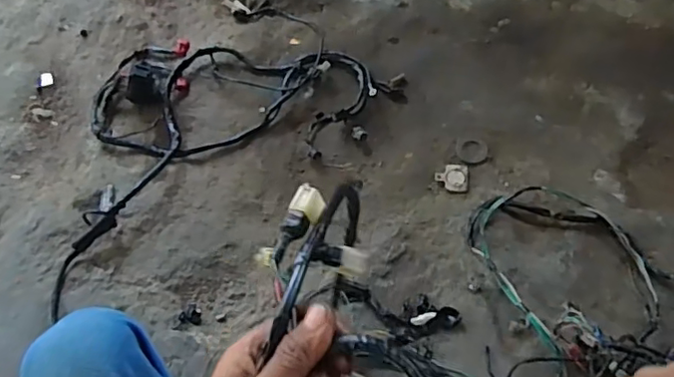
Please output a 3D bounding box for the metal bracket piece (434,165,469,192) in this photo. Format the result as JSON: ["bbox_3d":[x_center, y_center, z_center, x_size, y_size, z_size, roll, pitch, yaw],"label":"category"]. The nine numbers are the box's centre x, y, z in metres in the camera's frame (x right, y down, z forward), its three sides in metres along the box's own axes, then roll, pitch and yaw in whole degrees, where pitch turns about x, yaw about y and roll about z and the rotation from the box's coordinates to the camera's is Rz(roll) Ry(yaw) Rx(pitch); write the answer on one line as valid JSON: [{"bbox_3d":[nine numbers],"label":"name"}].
[{"bbox_3d":[0.195,-0.019,0.979,0.055,0.004,0.052,5,63,6],"label":"metal bracket piece"}]

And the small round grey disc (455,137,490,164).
[{"bbox_3d":[0.233,-0.067,1.000,0.054,0.004,0.051,-2,63,3],"label":"small round grey disc"}]

